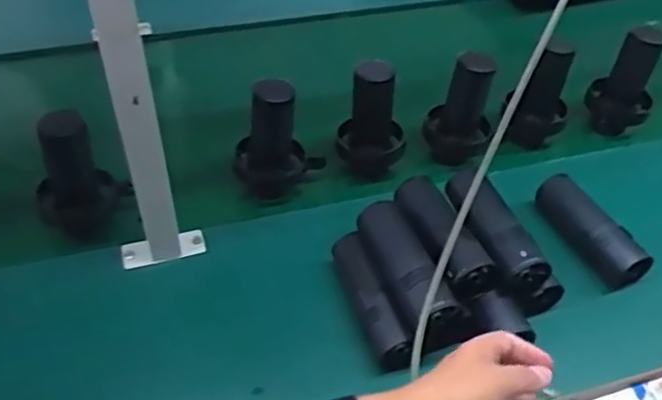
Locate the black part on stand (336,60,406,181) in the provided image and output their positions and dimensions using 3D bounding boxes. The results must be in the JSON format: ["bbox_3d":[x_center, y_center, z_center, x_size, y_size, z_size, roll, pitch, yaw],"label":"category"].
[{"bbox_3d":[0.057,-0.109,0.895,0.094,0.160,0.076,3,44,0],"label":"black part on stand"}]

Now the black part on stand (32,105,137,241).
[{"bbox_3d":[-0.314,-0.033,0.811,0.106,0.183,0.085,-19,48,-21],"label":"black part on stand"}]

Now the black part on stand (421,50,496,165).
[{"bbox_3d":[0.182,-0.120,0.924,0.092,0.165,0.082,10,45,7],"label":"black part on stand"}]

